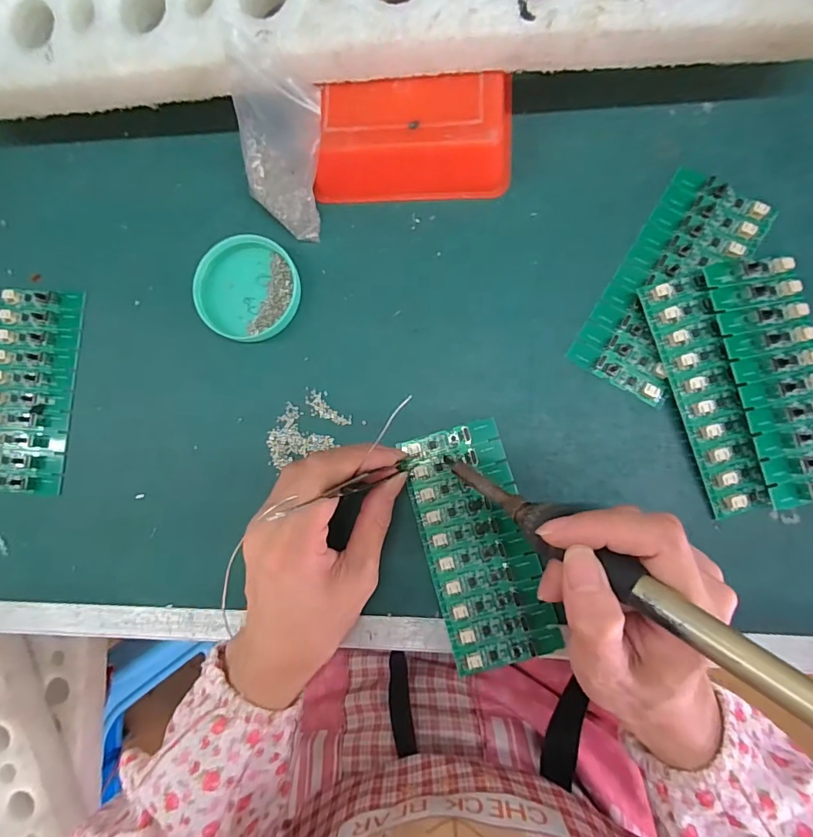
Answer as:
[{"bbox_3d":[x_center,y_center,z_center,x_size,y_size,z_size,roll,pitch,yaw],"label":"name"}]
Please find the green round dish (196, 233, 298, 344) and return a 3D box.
[{"bbox_3d":[-0.102,-0.084,0.301,0.064,0.014,0.066,0,86,6],"label":"green round dish"}]

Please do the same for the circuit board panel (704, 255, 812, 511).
[{"bbox_3d":[0.212,-0.024,0.262,0.057,0.017,0.138,-12,85,5],"label":"circuit board panel"}]

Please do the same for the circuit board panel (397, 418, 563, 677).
[{"bbox_3d":[0.042,0.074,0.276,0.061,0.008,0.137,-15,82,4],"label":"circuit board panel"}]

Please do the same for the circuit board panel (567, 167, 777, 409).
[{"bbox_3d":[0.159,-0.080,0.277,0.062,0.009,0.135,32,89,7],"label":"circuit board panel"}]

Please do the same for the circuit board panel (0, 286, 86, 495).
[{"bbox_3d":[-0.258,-0.020,0.317,0.058,0.006,0.139,4,86,6],"label":"circuit board panel"}]

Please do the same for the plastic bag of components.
[{"bbox_3d":[-0.072,-0.155,0.268,0.059,0.096,0.015,35,61,6],"label":"plastic bag of components"}]

